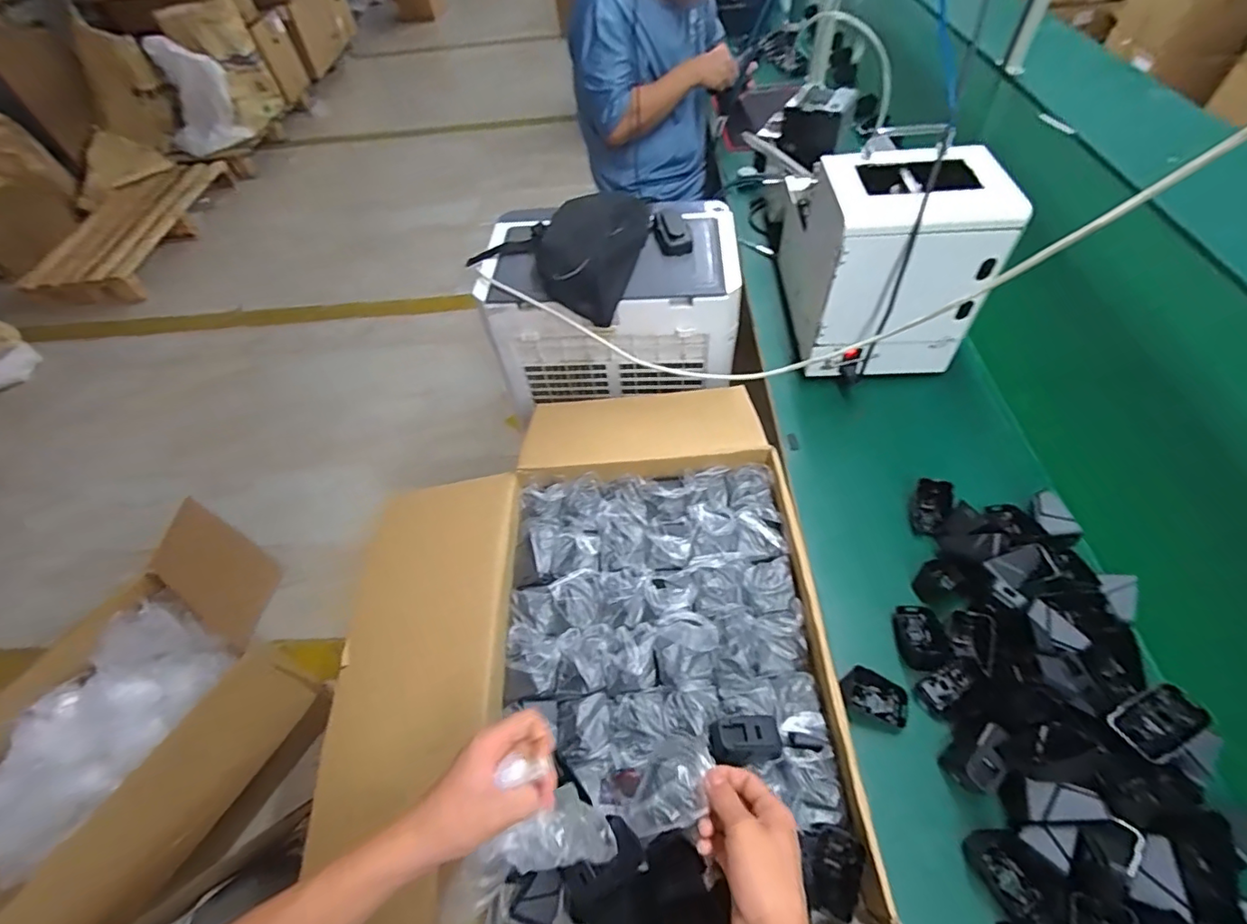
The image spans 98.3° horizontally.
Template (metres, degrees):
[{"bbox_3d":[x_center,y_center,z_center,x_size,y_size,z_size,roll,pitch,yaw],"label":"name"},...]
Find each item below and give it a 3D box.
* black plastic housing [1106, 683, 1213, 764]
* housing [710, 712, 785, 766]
[{"bbox_3d":[0.528,0.253,0.530,0.082,0.029,0.048,-22,56,-10],"label":"black plastic housing"},{"bbox_3d":[0.129,0.294,0.572,0.075,0.044,0.047,-6,54,1],"label":"housing"}]

